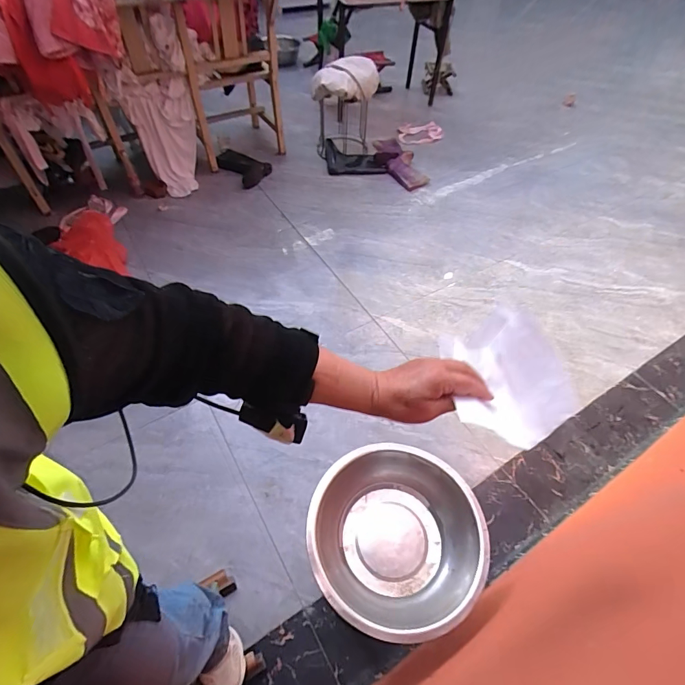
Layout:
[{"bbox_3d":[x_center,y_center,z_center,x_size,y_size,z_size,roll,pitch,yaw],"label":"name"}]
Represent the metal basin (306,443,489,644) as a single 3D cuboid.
[{"bbox_3d":[0.113,0.406,0.834,0.349,0.117,0.346,1,53,-2],"label":"metal basin"}]

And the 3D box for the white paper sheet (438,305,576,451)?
[{"bbox_3d":[0.165,0.027,0.422,0.091,0.076,0.154,1,53,1],"label":"white paper sheet"}]

